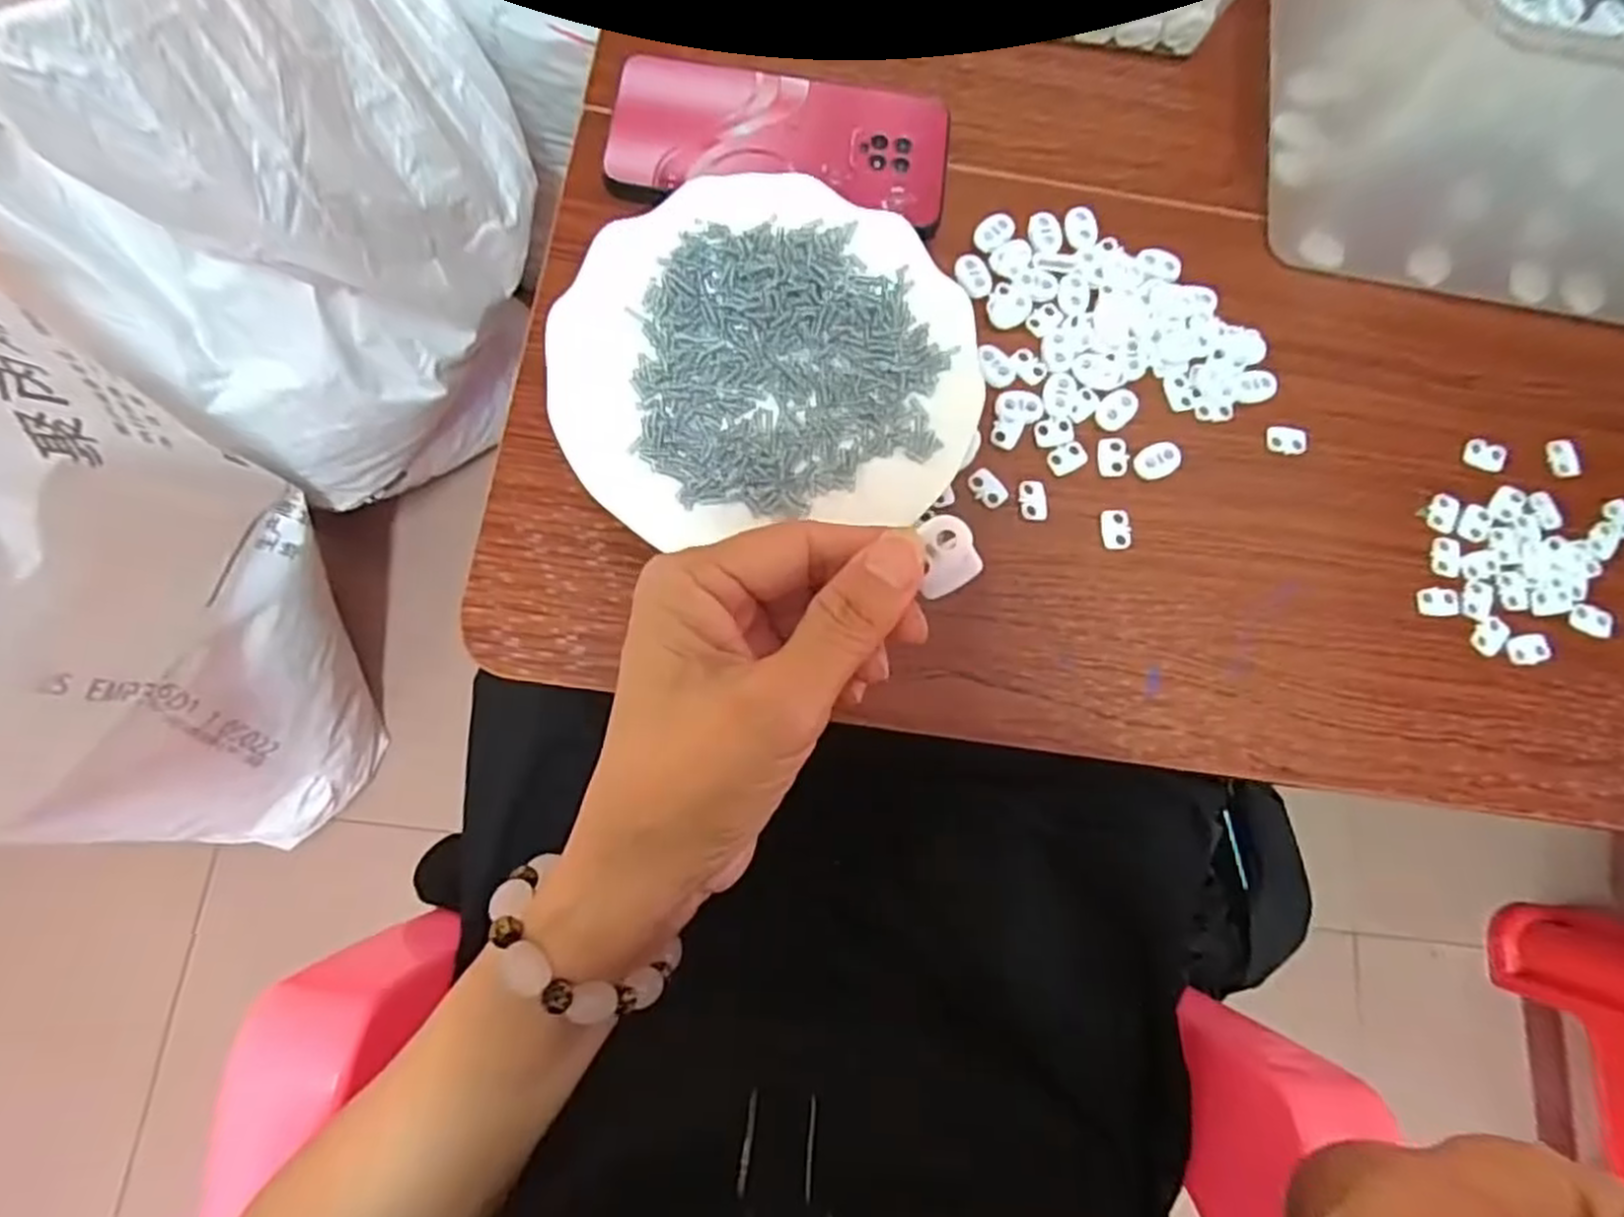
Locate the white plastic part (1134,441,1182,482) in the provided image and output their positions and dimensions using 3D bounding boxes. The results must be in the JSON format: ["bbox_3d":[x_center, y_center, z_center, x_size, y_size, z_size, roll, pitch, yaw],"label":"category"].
[{"bbox_3d":[0.162,-0.069,0.364,0.021,0.006,0.016,-23,81,-9],"label":"white plastic part"}]

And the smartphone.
[{"bbox_3d":[-0.015,-0.232,0.384,0.163,0.012,0.076,7,78,-3],"label":"smartphone"}]

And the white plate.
[{"bbox_3d":[-0.020,-0.116,0.351,0.182,0.031,0.168,1,78,-4],"label":"white plate"}]

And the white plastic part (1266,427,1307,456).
[{"bbox_3d":[0.229,-0.081,0.373,0.018,0.004,0.013,7,78,-3],"label":"white plastic part"}]

